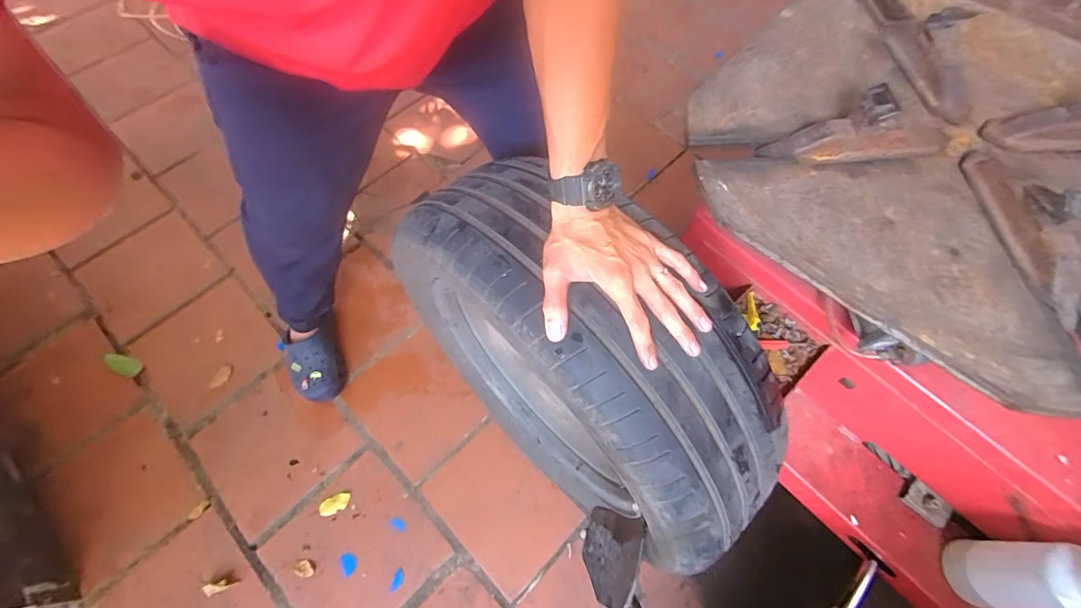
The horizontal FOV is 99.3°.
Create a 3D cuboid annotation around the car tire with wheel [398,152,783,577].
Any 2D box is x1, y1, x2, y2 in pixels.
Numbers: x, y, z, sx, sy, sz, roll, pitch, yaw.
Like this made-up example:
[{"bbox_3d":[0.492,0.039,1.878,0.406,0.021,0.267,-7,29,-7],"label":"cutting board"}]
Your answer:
[{"bbox_3d":[0.052,0.115,0.743,0.197,0.598,0.565,-39,71,-19],"label":"car tire with wheel"}]

